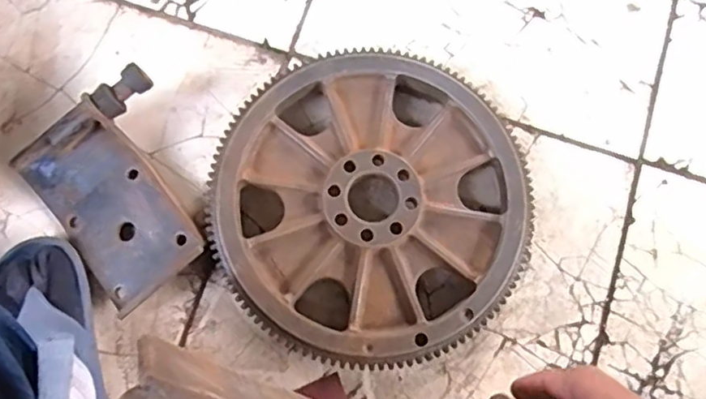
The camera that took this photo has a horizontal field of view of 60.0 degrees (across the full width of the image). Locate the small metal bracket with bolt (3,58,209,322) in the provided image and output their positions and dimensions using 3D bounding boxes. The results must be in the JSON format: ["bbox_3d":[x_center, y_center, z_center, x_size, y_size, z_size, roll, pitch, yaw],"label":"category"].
[{"bbox_3d":[-0.227,-0.009,0.618,0.163,0.049,0.196,-38,81,-7],"label":"small metal bracket with bolt"}]

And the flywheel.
[{"bbox_3d":[0.017,0.003,0.635,0.310,0.065,0.318,0,79,0],"label":"flywheel"}]

